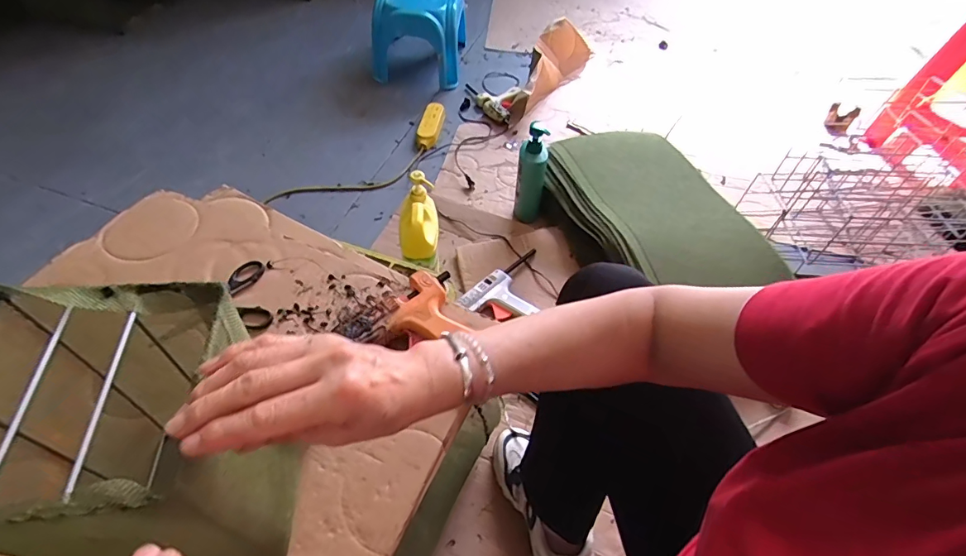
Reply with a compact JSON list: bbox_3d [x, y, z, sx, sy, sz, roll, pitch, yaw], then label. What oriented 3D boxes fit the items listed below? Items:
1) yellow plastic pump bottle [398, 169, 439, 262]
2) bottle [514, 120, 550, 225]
[{"bbox_3d":[-0.127,-0.116,0.916,0.077,0.082,0.159,0,75,-5],"label":"yellow plastic pump bottle"},{"bbox_3d":[0.114,-0.242,1.091,0.069,0.230,0.075,10,52,3],"label":"bottle"}]

